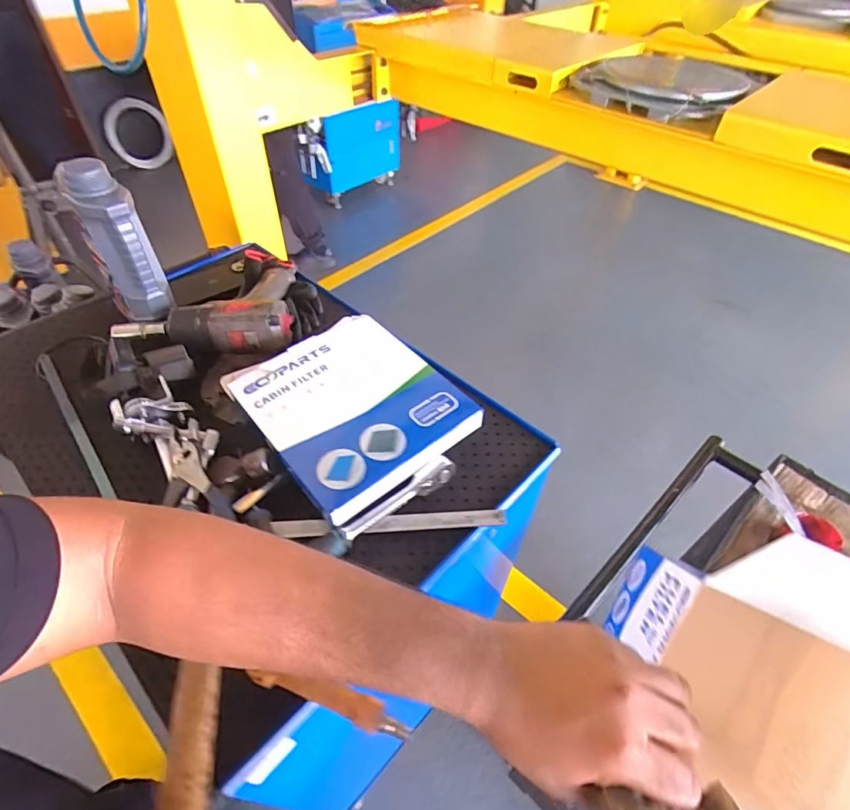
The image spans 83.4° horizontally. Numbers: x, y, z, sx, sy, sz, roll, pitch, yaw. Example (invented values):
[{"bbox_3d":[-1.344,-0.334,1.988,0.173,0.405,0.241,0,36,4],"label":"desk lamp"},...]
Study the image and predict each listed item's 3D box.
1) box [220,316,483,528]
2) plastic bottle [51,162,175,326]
[{"bbox_3d":[-0.089,-0.005,0.568,0.204,0.038,0.238,-33,56,-28],"label":"box"},{"bbox_3d":[-0.405,-0.213,0.636,0.067,0.182,0.093,-25,53,-23],"label":"plastic bottle"}]

